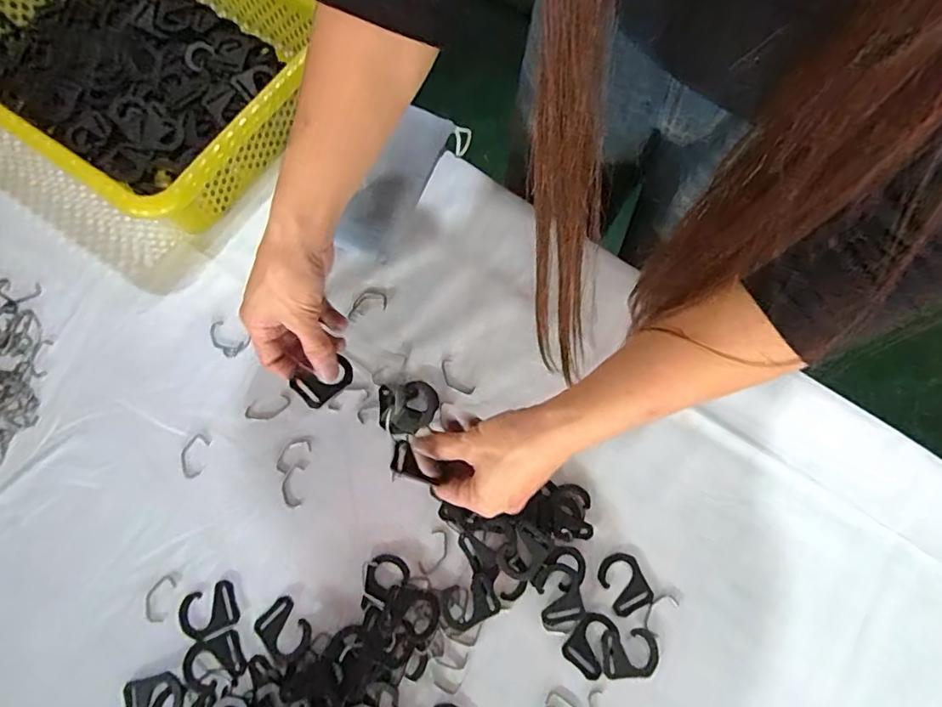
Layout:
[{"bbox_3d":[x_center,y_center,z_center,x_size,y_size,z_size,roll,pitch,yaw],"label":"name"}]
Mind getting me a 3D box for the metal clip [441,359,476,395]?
[{"bbox_3d":[-0.014,0.022,0.474,0.017,0.004,0.040,-41,78,-12],"label":"metal clip"}]

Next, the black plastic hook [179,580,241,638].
[{"bbox_3d":[-0.207,0.202,0.418,0.045,0.004,0.034,-20,75,-8],"label":"black plastic hook"}]

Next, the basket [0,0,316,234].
[{"bbox_3d":[-0.326,-0.282,0.513,0.339,0.094,0.248,33,75,8],"label":"basket"}]

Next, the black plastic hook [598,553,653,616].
[{"bbox_3d":[0.123,0.185,0.429,0.034,0.004,0.043,-24,75,-9],"label":"black plastic hook"}]

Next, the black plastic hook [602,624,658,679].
[{"bbox_3d":[0.123,0.233,0.413,0.044,0.004,0.035,-3,73,-2],"label":"black plastic hook"}]

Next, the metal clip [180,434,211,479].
[{"bbox_3d":[-0.236,0.087,0.452,0.021,0.004,0.037,13,73,2],"label":"metal clip"}]

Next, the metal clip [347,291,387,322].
[{"bbox_3d":[-0.097,-0.046,0.490,0.038,0.004,0.023,-22,75,-8],"label":"metal clip"}]

